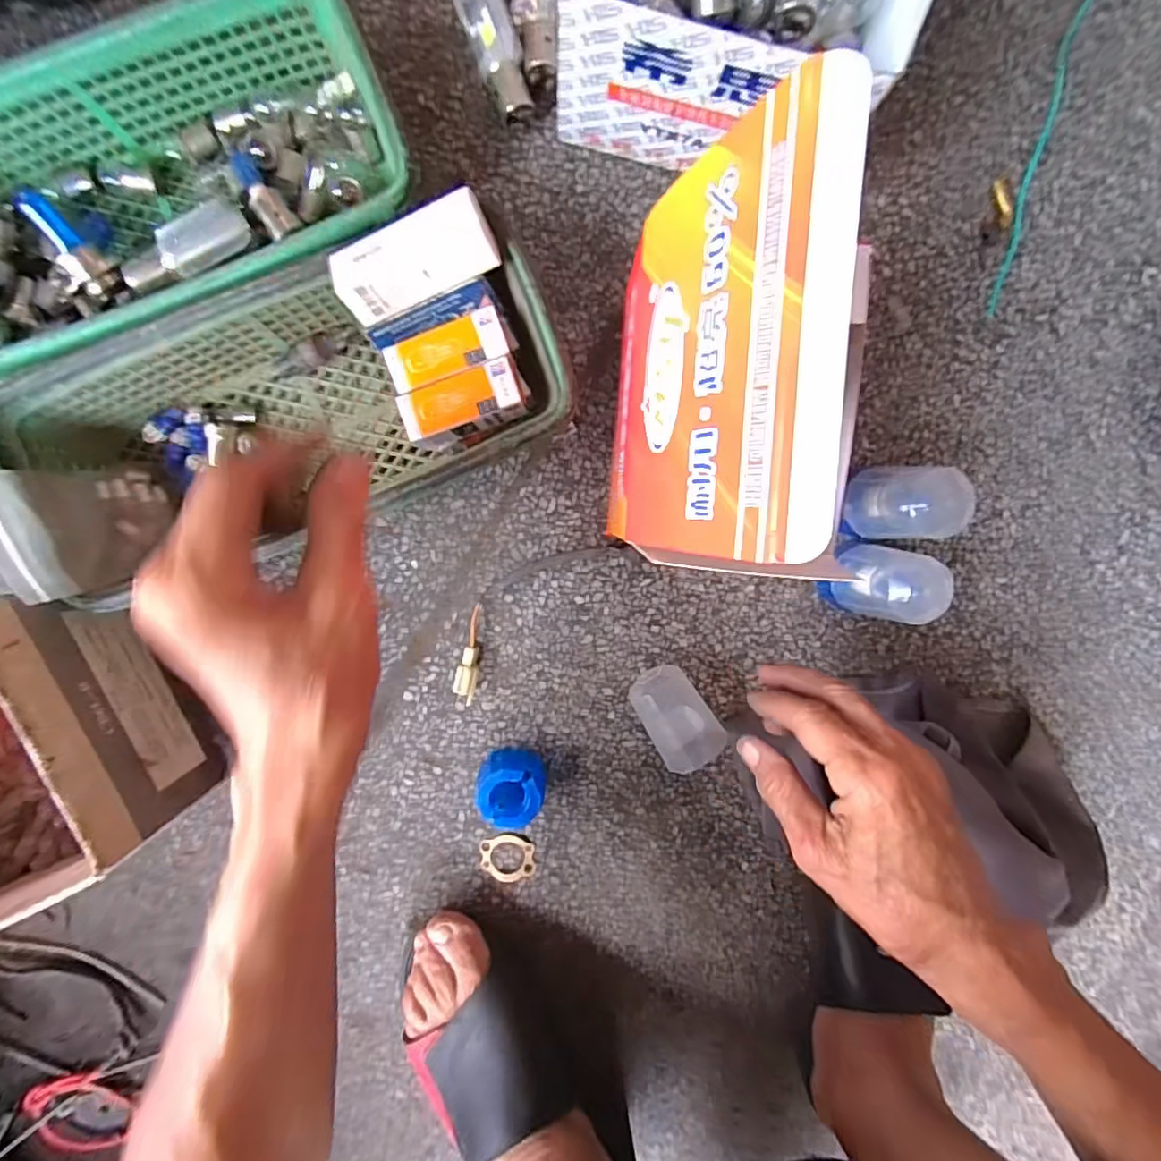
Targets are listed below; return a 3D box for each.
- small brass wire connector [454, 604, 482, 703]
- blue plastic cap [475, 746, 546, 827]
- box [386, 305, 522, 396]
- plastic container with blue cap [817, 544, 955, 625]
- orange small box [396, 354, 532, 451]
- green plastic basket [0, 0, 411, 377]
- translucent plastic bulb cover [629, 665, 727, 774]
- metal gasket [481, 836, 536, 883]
[{"bbox_3d":[-0.073,0.048,0.370,0.014,0.014,0.063,9,97,-5],"label":"small brass wire connector"},{"bbox_3d":[-0.046,0.137,0.372,0.043,0.027,0.043,-1,97,-4],"label":"blue plastic cap"},{"bbox_3d":[-0.069,-0.123,0.306,0.069,0.026,0.025,-21,98,-1],"label":"box"},{"bbox_3d":[0.182,0.002,0.344,0.041,0.080,0.040,2,97,-4],"label":"plastic container with blue cap"},{"bbox_3d":[-0.062,-0.096,0.311,0.067,0.037,0.030,-21,98,-1],"label":"orange small box"},{"bbox_3d":[-0.239,-0.199,0.307,0.286,0.076,0.131,-20,98,-1],"label":"green plastic basket"},{"bbox_3d":[0.061,0.088,0.374,0.043,0.028,0.068,-36,98,1],"label":"translucent plastic bulb cover"},{"bbox_3d":[-0.051,0.195,0.391,0.037,0.004,0.034,-3,98,-4],"label":"metal gasket"}]

